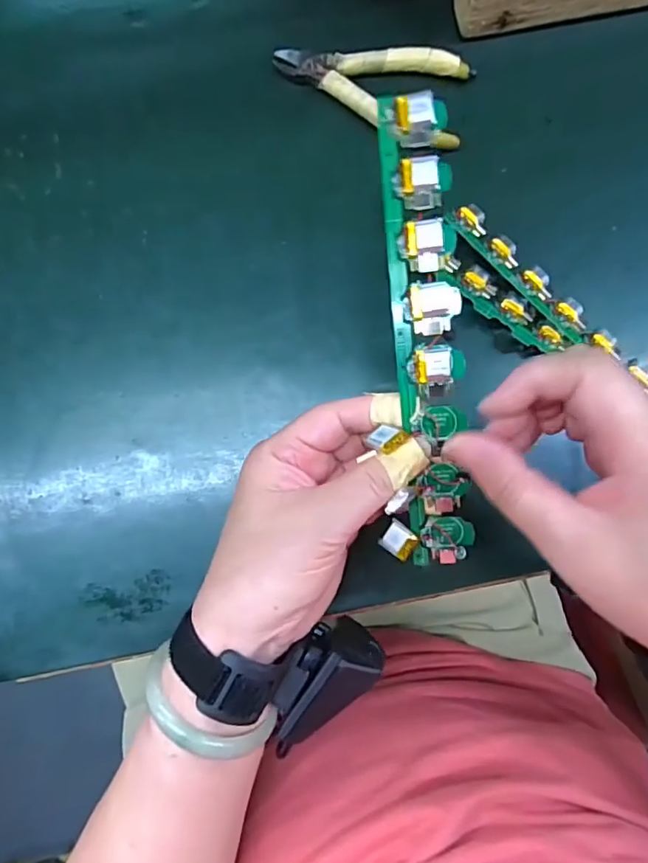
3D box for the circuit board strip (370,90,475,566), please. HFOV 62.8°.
[{"bbox_3d":[0.044,-0.041,0.244,0.039,0.023,0.215,-5,98,-2],"label":"circuit board strip"}]

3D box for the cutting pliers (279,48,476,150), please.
[{"bbox_3d":[0.033,-0.227,0.339,0.127,0.013,0.061,23,87,0],"label":"cutting pliers"}]

